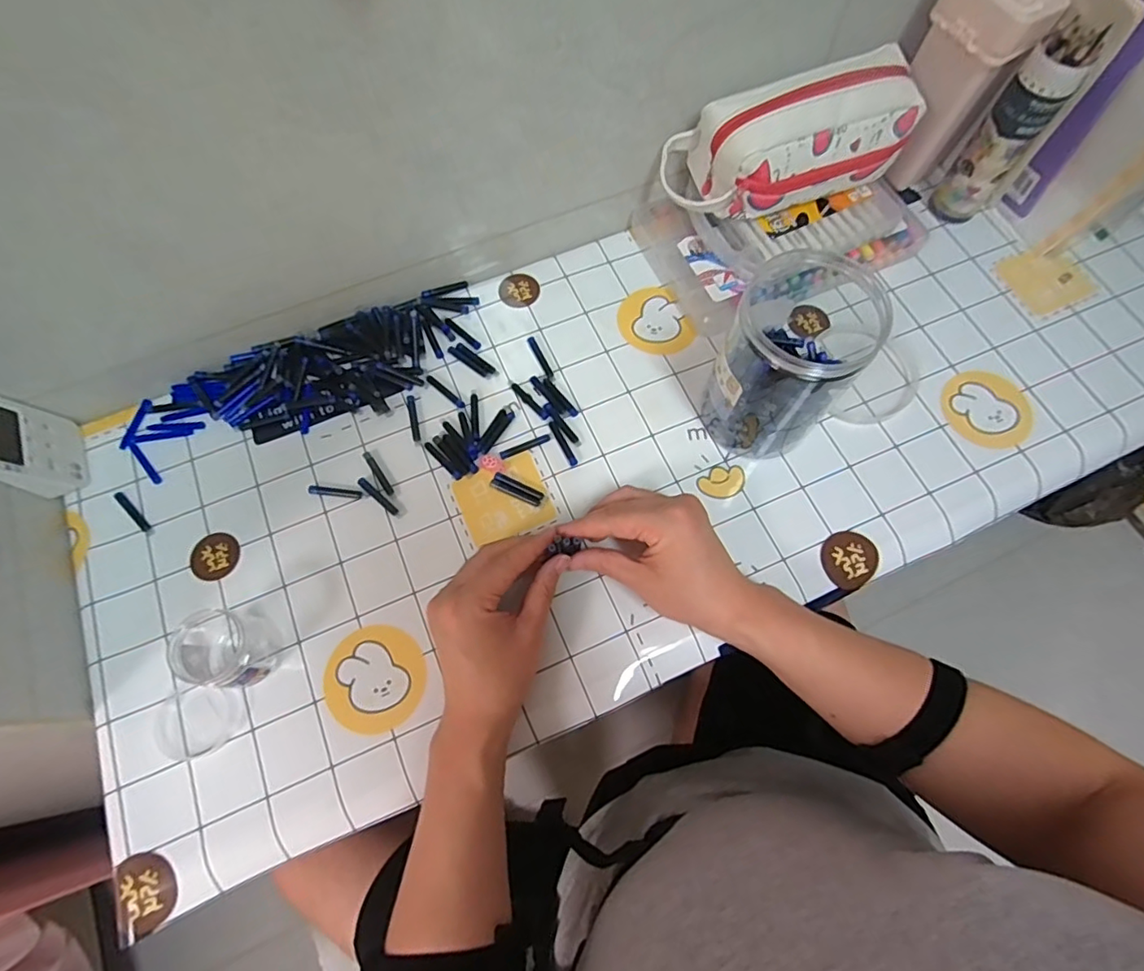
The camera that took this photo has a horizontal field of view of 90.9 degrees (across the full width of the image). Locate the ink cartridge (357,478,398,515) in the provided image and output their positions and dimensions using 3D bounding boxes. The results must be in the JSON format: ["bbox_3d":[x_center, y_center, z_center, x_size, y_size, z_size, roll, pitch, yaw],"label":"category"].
[{"bbox_3d":[-0.167,0.009,0.485,0.045,0.004,0.007,40,76,11],"label":"ink cartridge"}]

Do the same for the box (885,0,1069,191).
[{"bbox_3d":[0.359,-0.379,0.534,0.073,0.170,0.083,-36,73,-12],"label":"box"}]

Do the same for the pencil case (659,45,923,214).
[{"bbox_3d":[0.192,-0.303,0.498,0.210,0.091,0.091,-12,70,-4],"label":"pencil case"}]

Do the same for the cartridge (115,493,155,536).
[{"bbox_3d":[-0.374,0.024,0.482,0.052,0.004,0.007,42,76,12],"label":"cartridge"}]

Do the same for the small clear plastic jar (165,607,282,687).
[{"bbox_3d":[-0.261,0.120,0.418,0.066,0.046,0.055,4,69,2],"label":"small clear plastic jar"}]

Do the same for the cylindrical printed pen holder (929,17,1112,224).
[{"bbox_3d":[0.403,-0.325,0.522,0.048,0.164,0.052,-43,75,-14],"label":"cylindrical printed pen holder"}]

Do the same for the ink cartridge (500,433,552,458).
[{"bbox_3d":[-0.042,-0.036,0.502,0.047,0.004,0.007,-22,74,-7],"label":"ink cartridge"}]

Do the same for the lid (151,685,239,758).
[{"bbox_3d":[-0.281,0.177,0.423,0.058,0.009,0.049,-6,69,-2],"label":"lid"}]

